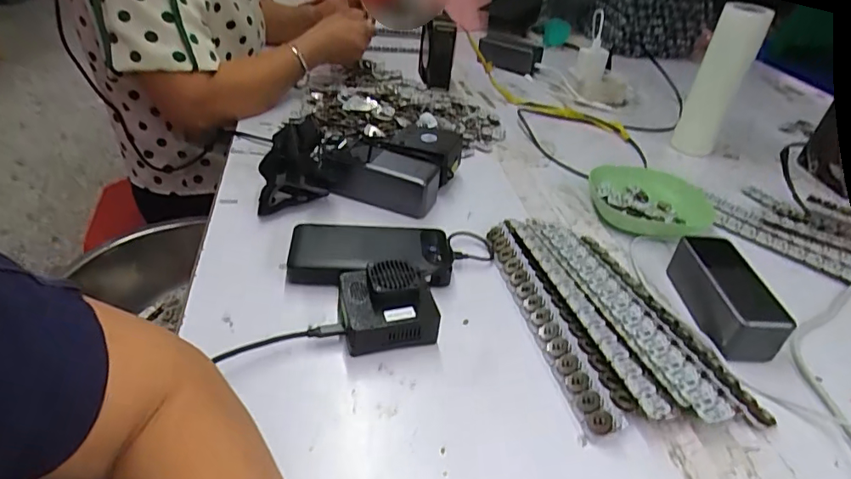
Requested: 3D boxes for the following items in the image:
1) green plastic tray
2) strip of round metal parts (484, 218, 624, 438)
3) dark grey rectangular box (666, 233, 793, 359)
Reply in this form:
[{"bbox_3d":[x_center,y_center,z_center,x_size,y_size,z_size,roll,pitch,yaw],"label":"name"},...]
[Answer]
[{"bbox_3d":[0.286,-0.051,0.661,0.149,0.030,0.141,22,39,21],"label":"green plastic tray"},{"bbox_3d":[0.106,0.066,0.478,0.025,0.017,0.252,-5,38,-14],"label":"strip of round metal parts"},{"bbox_3d":[0.293,0.052,0.506,0.052,0.054,0.134,4,36,-3],"label":"dark grey rectangular box"}]

